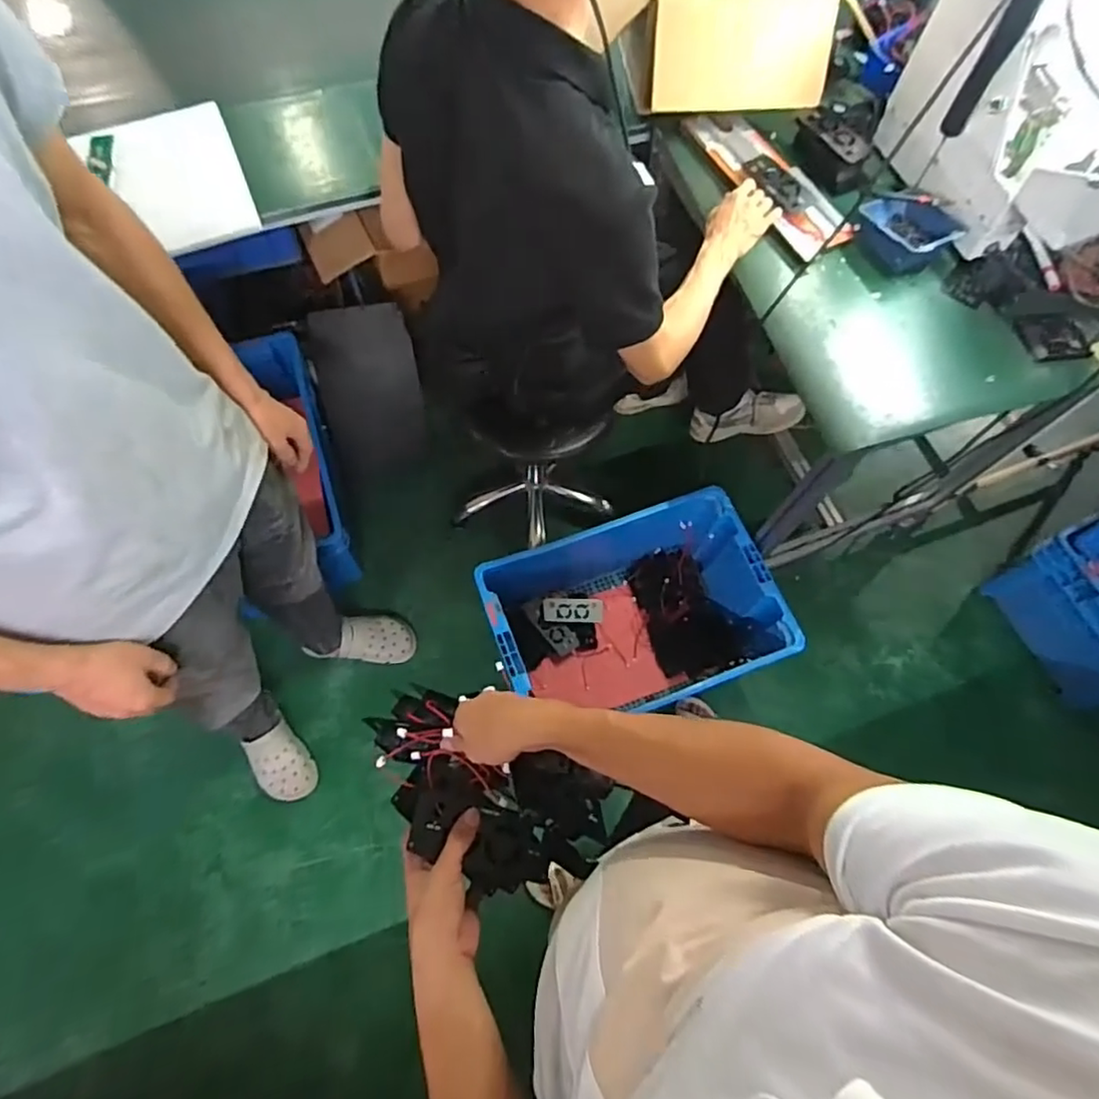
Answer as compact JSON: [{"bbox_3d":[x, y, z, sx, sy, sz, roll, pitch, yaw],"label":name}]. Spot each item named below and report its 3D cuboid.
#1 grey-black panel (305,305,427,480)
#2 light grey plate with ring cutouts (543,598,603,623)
[{"bbox_3d":[-0.456,-0.406,1.585,0.258,0.025,0.410,-7,103,10],"label":"grey-black panel"},{"bbox_3d":[0.058,0.150,1.518,0.149,0.007,0.057,3,85,-14],"label":"light grey plate with ring cutouts"}]

